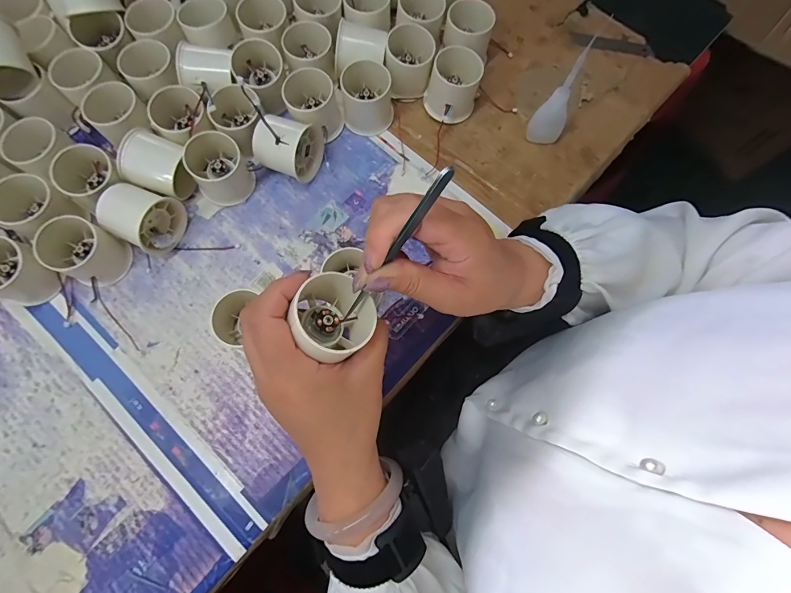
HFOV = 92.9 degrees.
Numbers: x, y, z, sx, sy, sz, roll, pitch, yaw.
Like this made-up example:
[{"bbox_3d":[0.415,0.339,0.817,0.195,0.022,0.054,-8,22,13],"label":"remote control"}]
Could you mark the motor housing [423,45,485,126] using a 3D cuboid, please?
[{"bbox_3d":[0.060,-0.221,0.402,0.056,0.051,0.059,12,76,2],"label":"motor housing"}]

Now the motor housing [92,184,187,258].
[{"bbox_3d":[-0.239,-0.075,0.364,0.055,0.053,0.055,26,78,6],"label":"motor housing"}]

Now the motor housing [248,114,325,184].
[{"bbox_3d":[-0.106,-0.152,0.380,0.054,0.058,0.057,22,77,5],"label":"motor housing"}]

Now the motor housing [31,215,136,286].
[{"bbox_3d":[-0.297,-0.042,0.359,0.063,0.043,0.052,22,77,5],"label":"motor housing"}]

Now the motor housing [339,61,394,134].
[{"bbox_3d":[-0.031,-0.213,0.402,0.056,0.047,0.057,-3,76,-1],"label":"motor housing"}]

